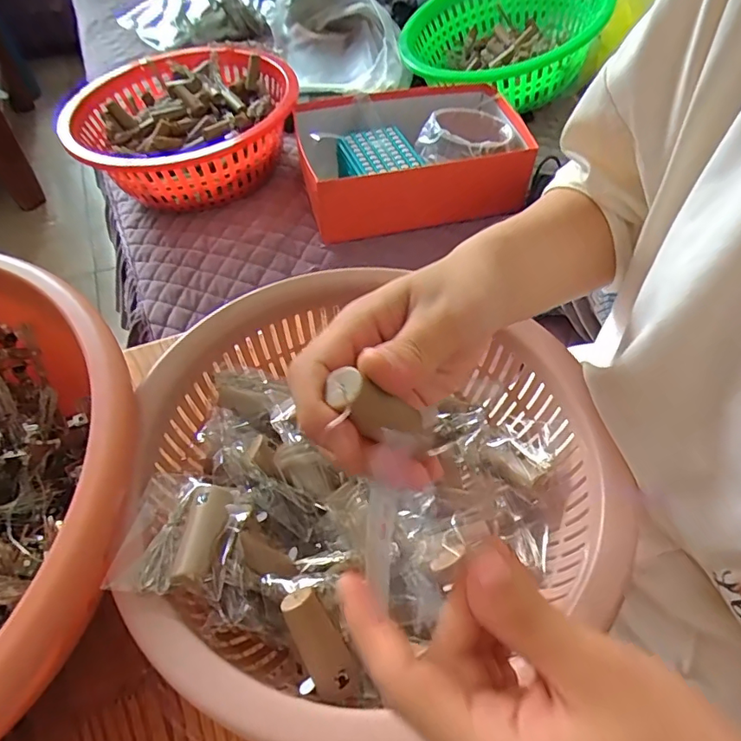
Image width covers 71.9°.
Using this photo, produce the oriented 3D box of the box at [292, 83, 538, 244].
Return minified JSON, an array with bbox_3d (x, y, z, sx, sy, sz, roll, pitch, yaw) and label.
[{"bbox_3d":[0.054,-0.309,0.735,0.308,0.097,0.233,-14,54,-10],"label":"box"}]

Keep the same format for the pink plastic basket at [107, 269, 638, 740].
[{"bbox_3d":[0.002,0.060,0.316,0.282,0.081,0.268,-25,56,-18],"label":"pink plastic basket"}]

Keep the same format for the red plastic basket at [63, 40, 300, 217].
[{"bbox_3d":[-0.265,-0.349,0.740,0.295,0.110,0.307,-10,53,-7],"label":"red plastic basket"}]

